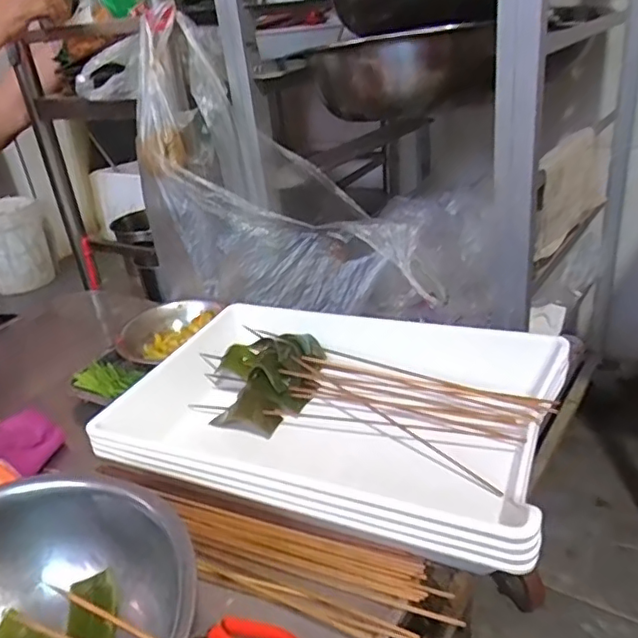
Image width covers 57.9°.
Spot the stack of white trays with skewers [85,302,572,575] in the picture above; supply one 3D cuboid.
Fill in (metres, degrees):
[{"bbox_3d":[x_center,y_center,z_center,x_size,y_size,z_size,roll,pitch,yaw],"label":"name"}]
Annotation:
[{"bbox_3d":[0.011,0.087,0.583,0.415,0.076,0.244,5,30,21],"label":"stack of white trays with skewers"}]

